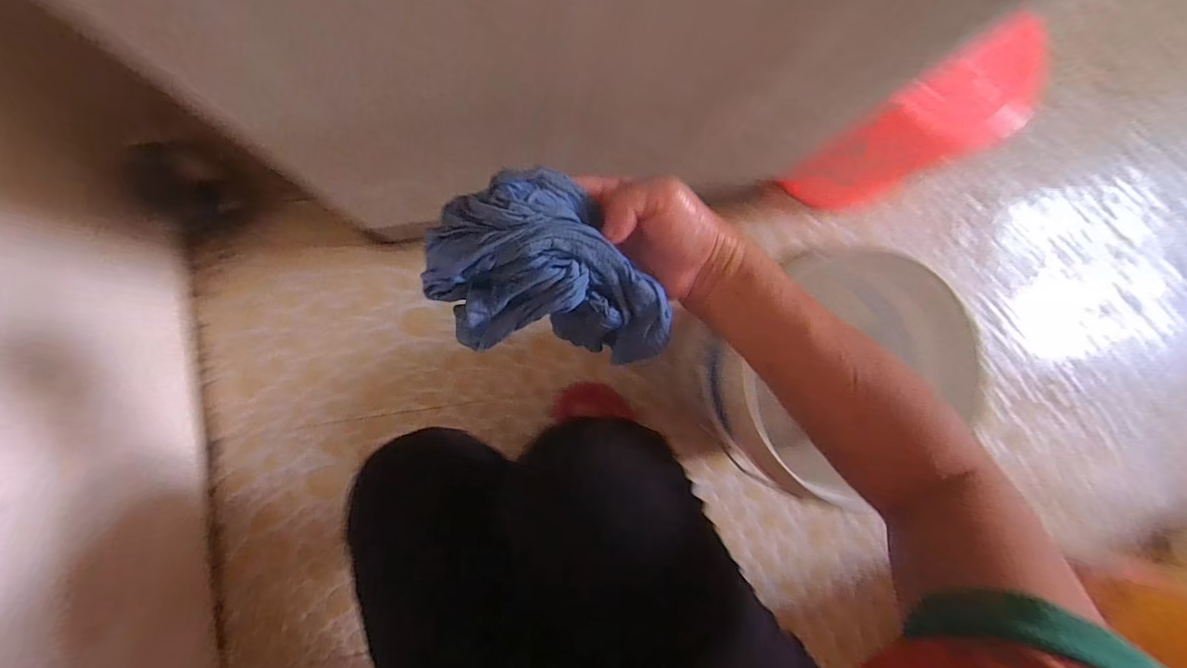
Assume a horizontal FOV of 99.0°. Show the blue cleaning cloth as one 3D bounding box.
[{"bbox_3d":[-0.024,-0.039,0.314,0.147,0.064,0.097,6,86,-8],"label":"blue cleaning cloth"}]

